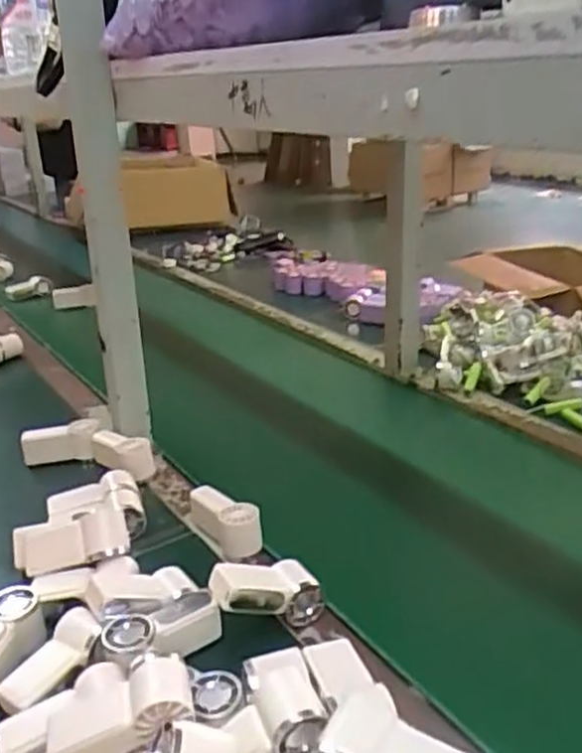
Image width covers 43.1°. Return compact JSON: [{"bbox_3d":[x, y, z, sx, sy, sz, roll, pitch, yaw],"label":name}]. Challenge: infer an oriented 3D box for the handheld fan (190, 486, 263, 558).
[{"bbox_3d":[-0.065,0.141,0.732,0.032,0.044,0.086,-20,28,-35],"label":"handheld fan"}]

